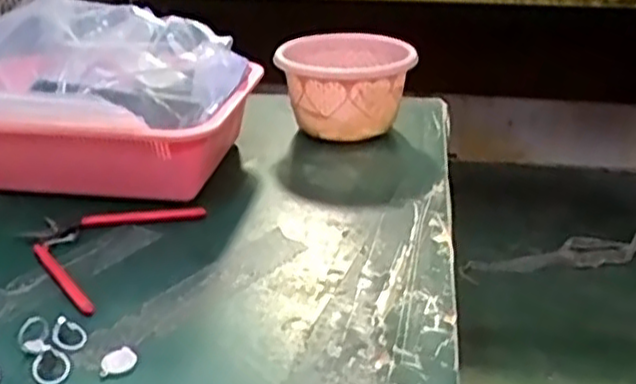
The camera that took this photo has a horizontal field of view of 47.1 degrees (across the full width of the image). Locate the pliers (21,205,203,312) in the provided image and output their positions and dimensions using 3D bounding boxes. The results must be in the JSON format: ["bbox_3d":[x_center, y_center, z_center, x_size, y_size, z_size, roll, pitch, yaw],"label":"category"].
[{"bbox_3d":[-0.182,0.039,0.585,0.118,0.015,0.152,9,26,22],"label":"pliers"}]

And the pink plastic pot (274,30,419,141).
[{"bbox_3d":[0.031,-0.104,0.775,0.139,0.101,0.118,-2,24,-3],"label":"pink plastic pot"}]

